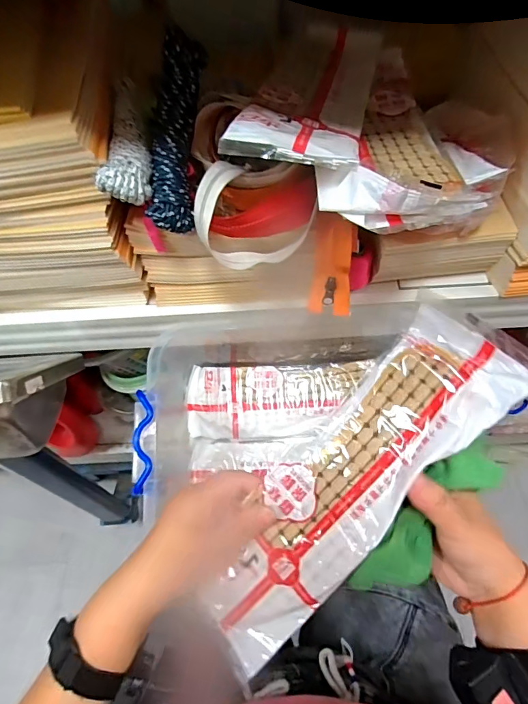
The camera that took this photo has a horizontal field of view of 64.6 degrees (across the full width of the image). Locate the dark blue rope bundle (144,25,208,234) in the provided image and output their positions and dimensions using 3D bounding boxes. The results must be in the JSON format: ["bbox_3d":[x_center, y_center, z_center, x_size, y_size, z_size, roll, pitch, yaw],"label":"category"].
[{"bbox_3d":[-0.072,-0.181,0.349,0.031,0.025,0.156,5,91,6],"label":"dark blue rope bundle"}]

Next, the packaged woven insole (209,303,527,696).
[{"bbox_3d":[0.062,0.101,0.309,0.089,0.031,0.288,40,96,23],"label":"packaged woven insole"}]

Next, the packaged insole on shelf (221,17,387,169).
[{"bbox_3d":[0.049,-0.237,0.370,0.093,0.018,0.308,16,50,1],"label":"packaged insole on shelf"}]

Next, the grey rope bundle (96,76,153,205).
[{"bbox_3d":[-0.113,-0.186,0.361,0.036,0.025,0.147,-5,59,0],"label":"grey rope bundle"}]

